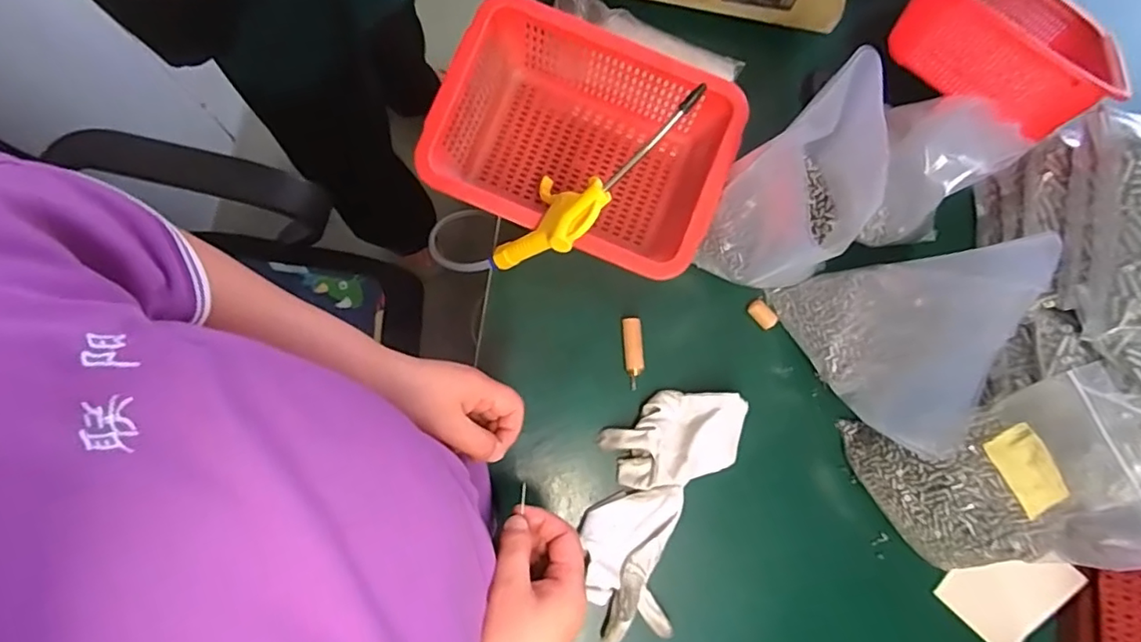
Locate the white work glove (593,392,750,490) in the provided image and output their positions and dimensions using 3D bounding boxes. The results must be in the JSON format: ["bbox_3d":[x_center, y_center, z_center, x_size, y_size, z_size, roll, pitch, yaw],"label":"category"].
[{"bbox_3d":[0.102,0.108,0.547,0.135,0.024,0.082,-20,73,-6],"label":"white work glove"}]

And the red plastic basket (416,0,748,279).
[{"bbox_3d":[0.024,-0.149,0.559,0.239,0.120,0.196,21,73,6],"label":"red plastic basket"}]

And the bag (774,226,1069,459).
[{"bbox_3d":[0.292,0.012,0.492,0.123,0.173,0.176,-15,73,-5],"label":"bag"}]

